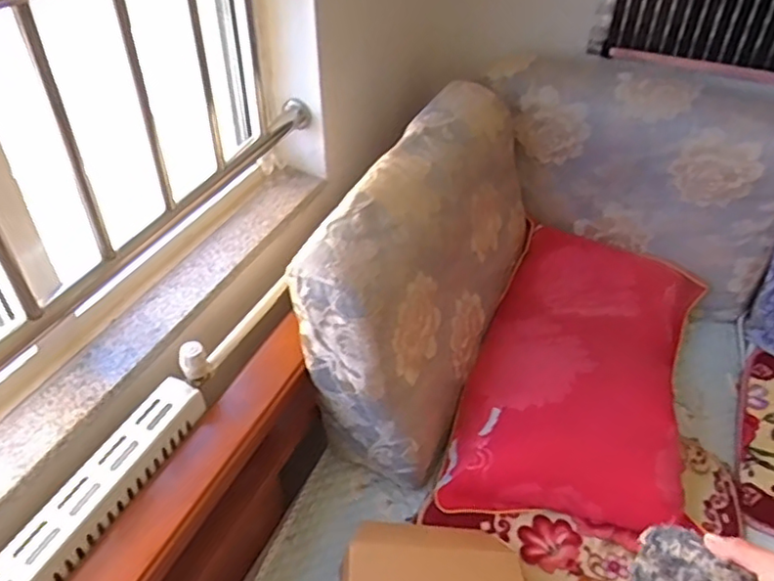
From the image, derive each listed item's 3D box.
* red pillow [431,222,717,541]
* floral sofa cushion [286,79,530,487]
[{"bbox_3d":[0.403,0.143,1.248,0.419,0.120,0.713,14,44,14],"label":"red pillow"},{"bbox_3d":[0.100,-0.069,1.203,0.238,0.412,0.734,17,44,17],"label":"floral sofa cushion"}]

